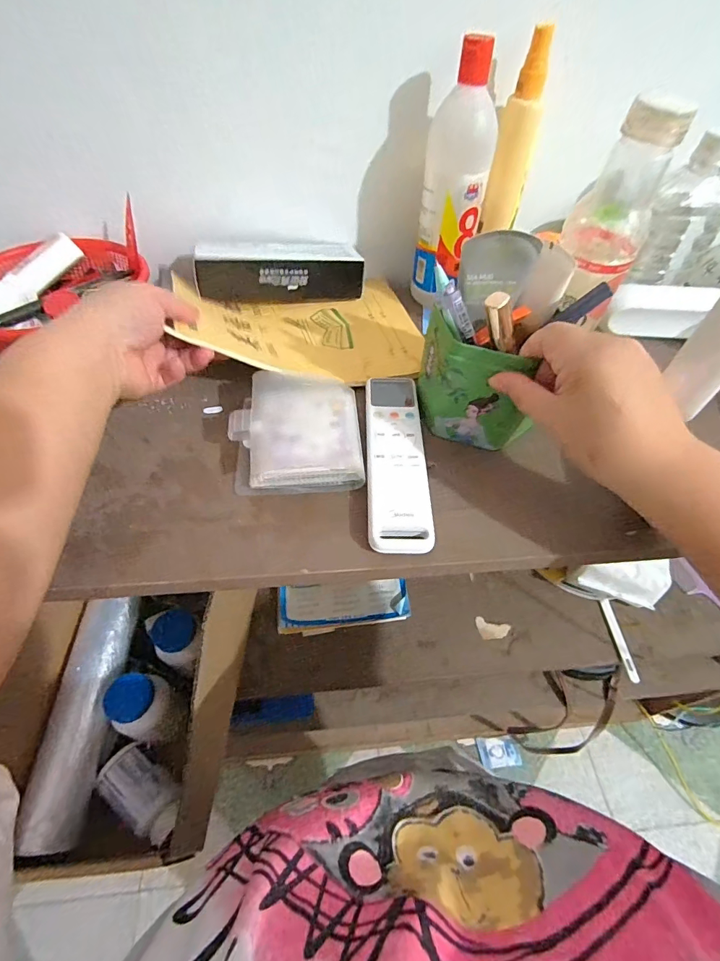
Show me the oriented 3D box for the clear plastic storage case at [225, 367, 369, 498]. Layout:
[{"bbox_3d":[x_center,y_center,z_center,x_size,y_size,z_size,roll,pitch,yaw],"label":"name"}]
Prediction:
[{"bbox_3d":[-0.050,-0.041,0.336,0.098,0.033,0.098,-3,56,-4],"label":"clear plastic storage case"}]

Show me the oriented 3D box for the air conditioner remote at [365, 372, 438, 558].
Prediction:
[{"bbox_3d":[0.028,-0.021,0.336,0.046,0.016,0.172,1,55,-2],"label":"air conditioner remote"}]

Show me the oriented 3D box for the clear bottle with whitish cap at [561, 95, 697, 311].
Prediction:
[{"bbox_3d":[0.198,-0.216,0.318,0.058,0.102,0.055,18,54,12],"label":"clear bottle with whitish cap"}]

